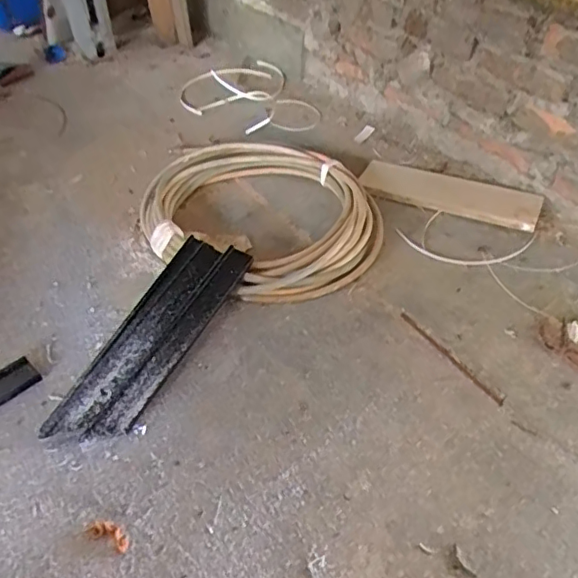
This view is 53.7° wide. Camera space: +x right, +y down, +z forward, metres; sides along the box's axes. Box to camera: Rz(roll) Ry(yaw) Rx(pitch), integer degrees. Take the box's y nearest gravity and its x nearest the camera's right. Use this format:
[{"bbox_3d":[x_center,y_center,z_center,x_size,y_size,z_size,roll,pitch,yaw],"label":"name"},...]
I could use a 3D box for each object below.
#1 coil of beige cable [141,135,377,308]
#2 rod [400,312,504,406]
[{"bbox_3d":[-0.063,-0.148,1.095,0.403,0.076,0.442,-1,47,1],"label":"coil of beige cable"},{"bbox_3d":[0.249,0.103,0.884,0.013,0.004,0.209,-28,52,-23],"label":"rod"}]

